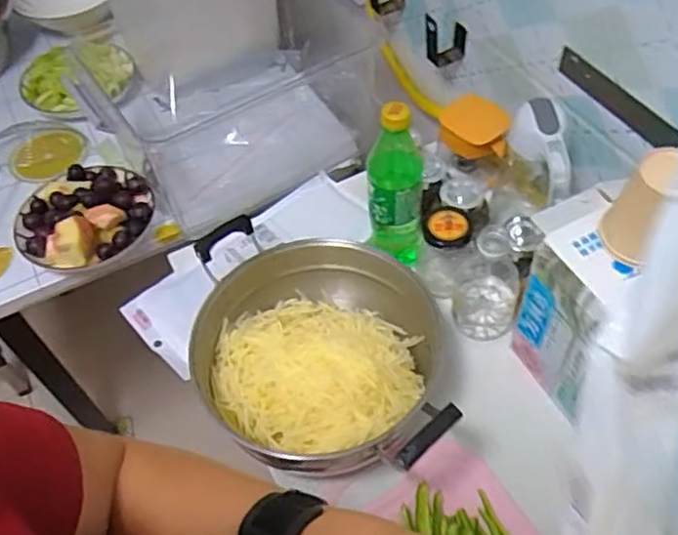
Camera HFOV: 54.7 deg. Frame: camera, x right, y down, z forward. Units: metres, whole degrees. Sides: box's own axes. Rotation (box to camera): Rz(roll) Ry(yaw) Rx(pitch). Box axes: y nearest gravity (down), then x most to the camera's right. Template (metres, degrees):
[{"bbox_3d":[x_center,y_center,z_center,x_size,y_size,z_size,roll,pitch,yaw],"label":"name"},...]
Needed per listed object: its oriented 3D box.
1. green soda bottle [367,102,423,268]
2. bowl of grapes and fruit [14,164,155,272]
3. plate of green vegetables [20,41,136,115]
[{"bbox_3d":[0.064,-0.090,0.741,0.059,0.222,0.055,0,53,5],"label":"green soda bottle"},{"bbox_3d":[-0.334,-0.064,0.868,0.175,0.068,0.164,-2,52,3],"label":"bowl of grapes and fruit"},{"bbox_3d":[-0.423,-0.312,1.061,0.174,0.059,0.151,-37,58,-22],"label":"plate of green vegetables"}]

